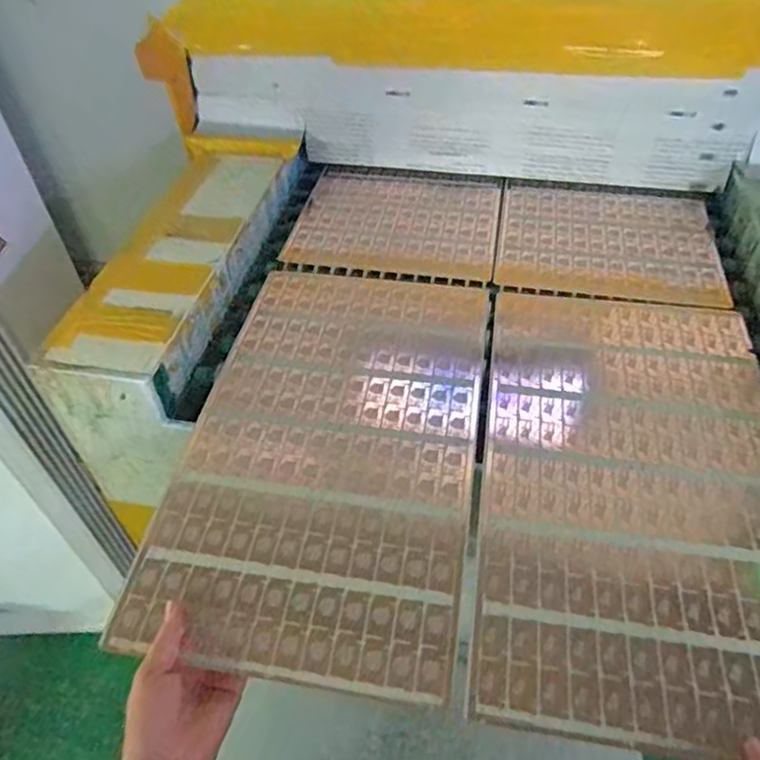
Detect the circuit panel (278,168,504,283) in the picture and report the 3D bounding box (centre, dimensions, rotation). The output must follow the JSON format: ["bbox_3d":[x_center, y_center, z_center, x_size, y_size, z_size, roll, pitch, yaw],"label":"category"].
[{"bbox_3d":[0.030,-0.251,0.946,0.301,0.014,0.266,8,44,7],"label":"circuit panel"}]

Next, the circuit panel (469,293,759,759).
[{"bbox_3d":[0.266,0.092,0.634,0.307,0.007,0.522,7,48,9],"label":"circuit panel"}]

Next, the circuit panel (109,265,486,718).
[{"bbox_3d":[-0.046,0.053,0.678,0.300,0.013,0.517,7,49,7],"label":"circuit panel"}]

